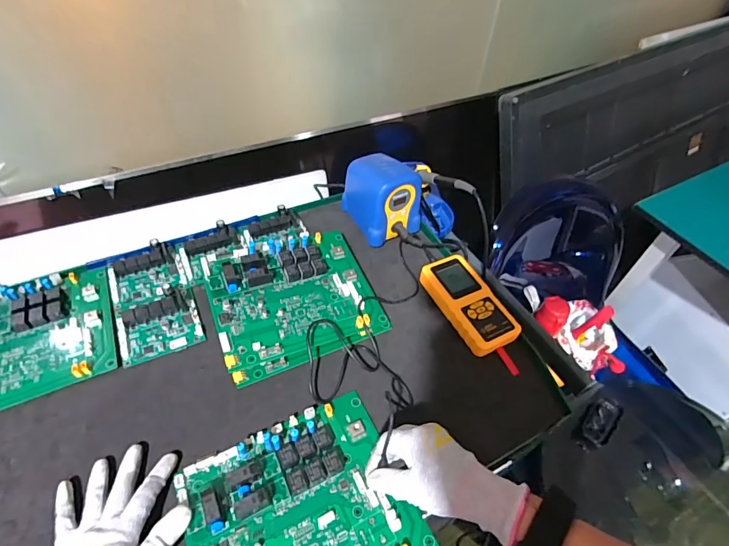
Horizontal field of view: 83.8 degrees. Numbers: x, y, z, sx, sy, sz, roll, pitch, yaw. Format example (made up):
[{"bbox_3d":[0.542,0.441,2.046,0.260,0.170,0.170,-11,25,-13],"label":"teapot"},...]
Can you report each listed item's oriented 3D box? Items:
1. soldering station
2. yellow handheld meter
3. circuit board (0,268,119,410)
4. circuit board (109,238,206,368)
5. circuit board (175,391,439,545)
[{"bbox_3d":[0.027,-0.119,0.627,0.087,0.109,0.109,-21,54,-18],"label":"soldering station"},{"bbox_3d":[0.140,0.040,0.550,0.071,0.031,0.143,-22,54,-19],"label":"yellow handheld meter"},{"bbox_3d":[-0.417,0.079,0.488,0.205,0.029,0.167,-21,54,-19],"label":"circuit board"},{"bbox_3d":[-0.280,0.032,0.537,0.094,0.022,0.169,-20,53,-18],"label":"circuit board"},{"bbox_3d":[-0.061,0.222,0.382,0.198,0.032,0.170,-21,54,-18],"label":"circuit board"}]

